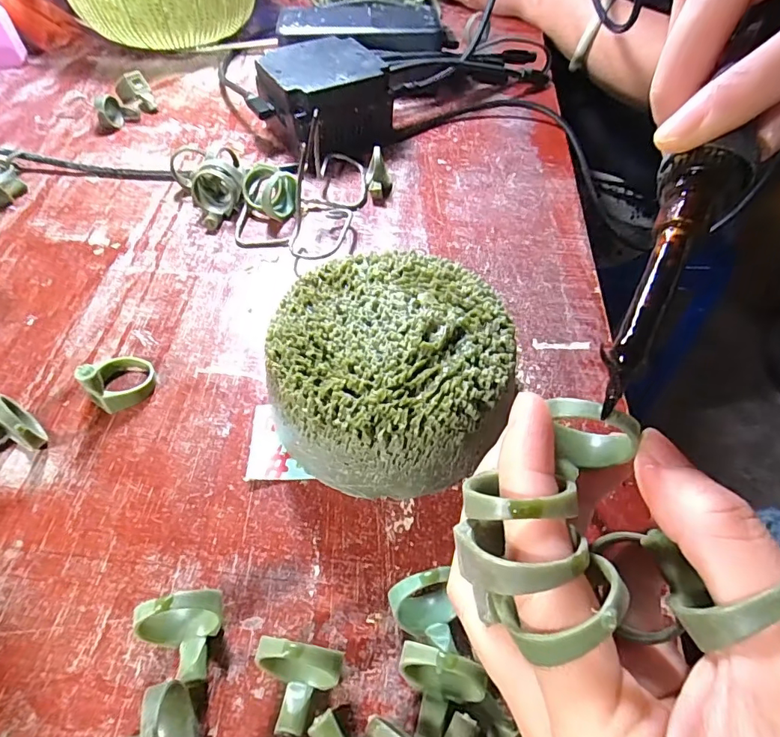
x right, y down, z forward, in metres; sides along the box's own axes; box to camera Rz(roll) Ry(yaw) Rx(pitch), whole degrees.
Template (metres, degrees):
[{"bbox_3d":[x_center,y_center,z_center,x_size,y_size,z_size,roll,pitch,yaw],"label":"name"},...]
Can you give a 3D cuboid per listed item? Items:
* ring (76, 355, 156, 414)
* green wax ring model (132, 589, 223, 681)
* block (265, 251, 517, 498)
[{"bbox_3d":[-0.126,0.000,0.215,0.026,0.027,0.026,0,53,-1],"label":"ring"},{"bbox_3d":[-0.067,0.084,0.152,0.022,0.028,0.024,0,53,-1],"label":"green wax ring model"},{"bbox_3d":[0.000,0.000,0.203,0.094,0.046,0.099,1,55,-1],"label":"block"}]

